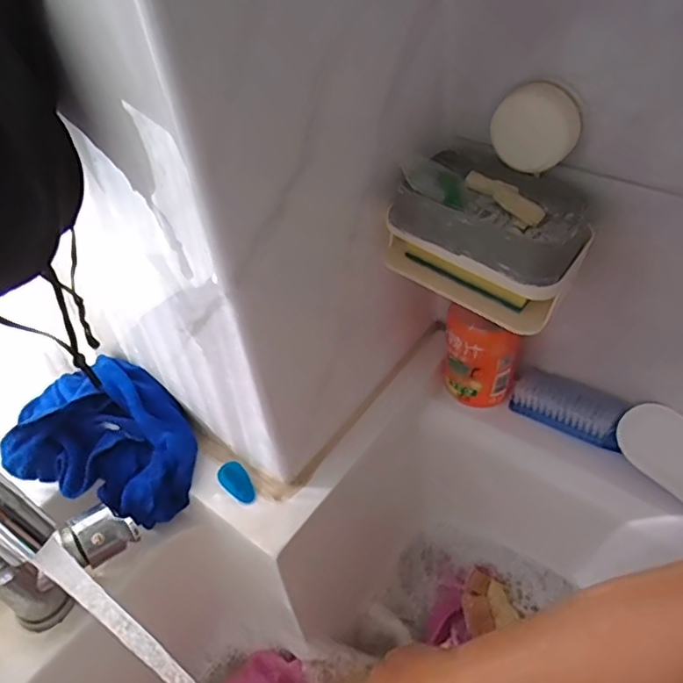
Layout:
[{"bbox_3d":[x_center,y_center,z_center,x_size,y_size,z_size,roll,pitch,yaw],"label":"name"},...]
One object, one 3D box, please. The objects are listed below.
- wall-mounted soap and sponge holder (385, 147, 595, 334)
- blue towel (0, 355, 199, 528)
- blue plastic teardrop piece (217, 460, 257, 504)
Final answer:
[{"bbox_3d":[0.104,-0.078,0.431,0.130,0.080,0.092,23,51,25],"label":"wall-mounted soap and sponge holder"},{"bbox_3d":[-0.192,0.082,0.515,0.147,0.072,0.115,12,47,16],"label":"blue towel"},{"bbox_3d":[-0.085,0.116,0.496,0.022,0.014,0.035,-32,52,-25],"label":"blue plastic teardrop piece"}]

